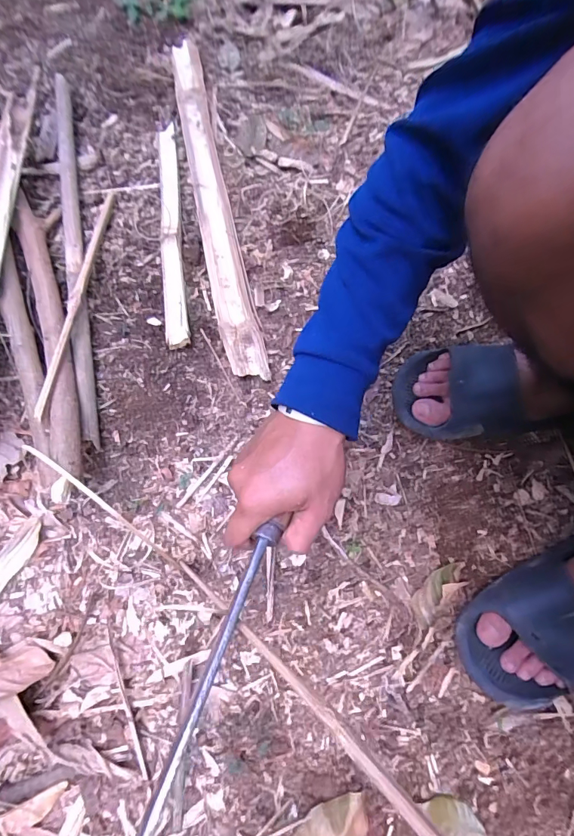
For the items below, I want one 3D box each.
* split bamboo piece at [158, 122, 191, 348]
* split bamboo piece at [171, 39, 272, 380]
[{"bbox_3d":[-0.159,-0.259,0.575,0.030,0.020,0.363,-7,75,-4],"label":"split bamboo piece"},{"bbox_3d":[-0.106,-0.315,0.600,0.050,0.021,0.573,-12,76,-5],"label":"split bamboo piece"}]

